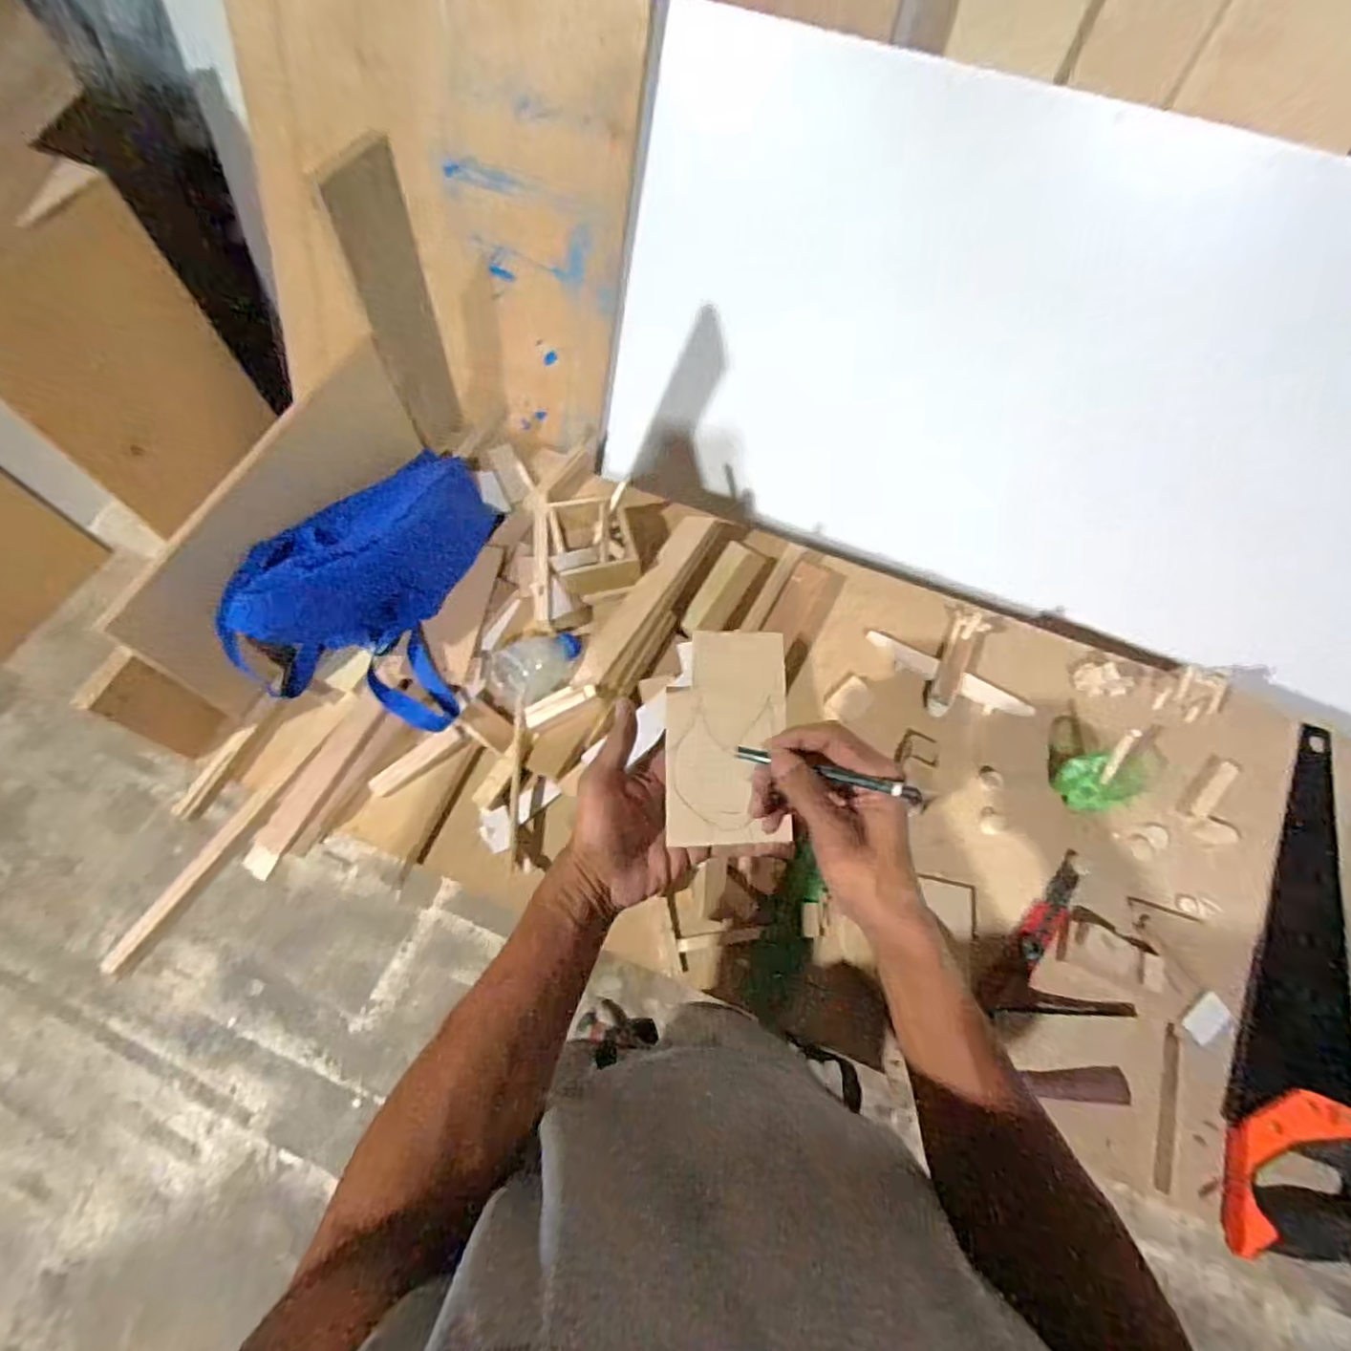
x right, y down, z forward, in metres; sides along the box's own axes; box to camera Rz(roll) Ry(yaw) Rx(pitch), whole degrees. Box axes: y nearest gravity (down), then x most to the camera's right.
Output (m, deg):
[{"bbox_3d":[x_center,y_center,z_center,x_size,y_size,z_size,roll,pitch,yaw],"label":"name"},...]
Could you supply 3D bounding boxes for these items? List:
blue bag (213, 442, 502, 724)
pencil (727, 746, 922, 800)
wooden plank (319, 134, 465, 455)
[{"bbox_3d":[-0.303,-0.121,0.681,0.192,0.128,0.310,13,65,5],"label":"blue bag"},{"bbox_3d":[0.091,0.060,0.388,0.114,0.008,0.010,11,63,26],"label":"pencil"},{"bbox_3d":[-0.311,-0.411,0.741,0.019,0.333,0.105,18,66,7],"label":"wooden plank"}]

